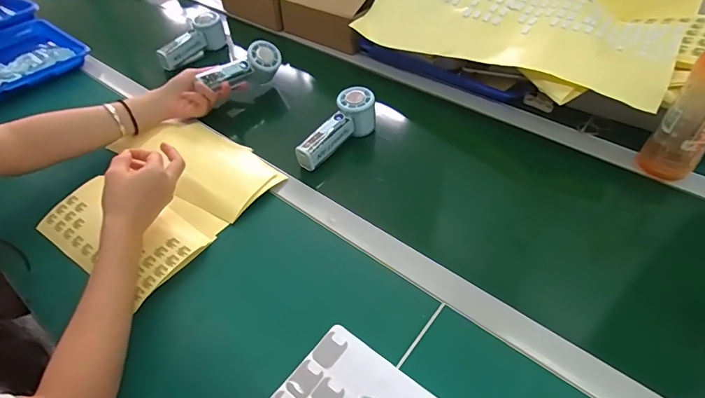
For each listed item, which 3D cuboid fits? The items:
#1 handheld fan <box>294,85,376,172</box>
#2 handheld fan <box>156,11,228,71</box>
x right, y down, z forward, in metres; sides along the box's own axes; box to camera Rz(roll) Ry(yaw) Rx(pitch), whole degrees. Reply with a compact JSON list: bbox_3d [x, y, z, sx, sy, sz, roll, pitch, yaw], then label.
[{"bbox_3d":[-0.020,-0.105,0.625,0.049,0.060,0.152,24,53,23],"label":"handheld fan"},{"bbox_3d":[-0.329,-0.314,0.832,0.053,0.062,0.152,29,55,27],"label":"handheld fan"}]

